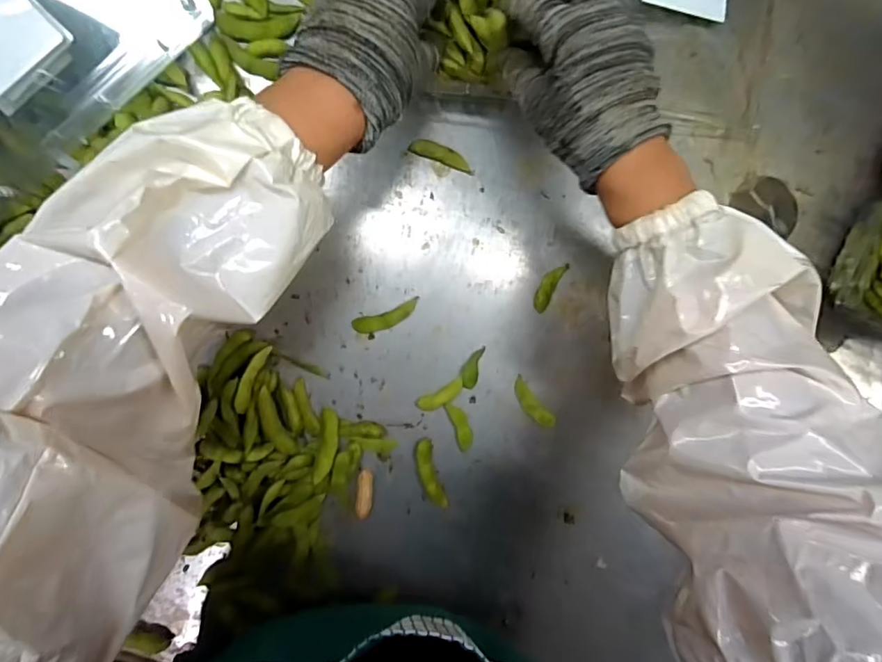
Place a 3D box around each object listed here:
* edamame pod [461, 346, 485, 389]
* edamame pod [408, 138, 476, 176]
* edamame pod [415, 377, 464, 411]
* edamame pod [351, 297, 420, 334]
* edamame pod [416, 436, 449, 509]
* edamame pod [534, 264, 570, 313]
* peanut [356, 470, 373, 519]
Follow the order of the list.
[{"bbox_3d":[0.025,0.029,0.420,0.014,0.004,0.034,12,94,-6],"label":"edamame pod"},{"bbox_3d":[0.001,-0.136,0.406,0.052,0.005,0.013,20,93,-6],"label":"edamame pod"},{"bbox_3d":[0.000,0.053,0.421,0.041,0.004,0.014,-28,97,-2],"label":"edamame pod"},{"bbox_3d":[-0.042,-0.010,0.413,0.054,0.004,0.016,-19,96,-3],"label":"edamame pod"},{"bbox_3d":[-0.009,0.116,0.423,0.016,0.009,0.058,-15,96,-3],"label":"edamame pod"},{"bbox_3d":[0.087,-0.036,0.420,0.014,0.004,0.044,29,92,-7],"label":"edamame pod"},{"bbox_3d":[-0.060,0.129,0.417,0.013,0.013,0.037,7,95,-5],"label":"peanut"}]

